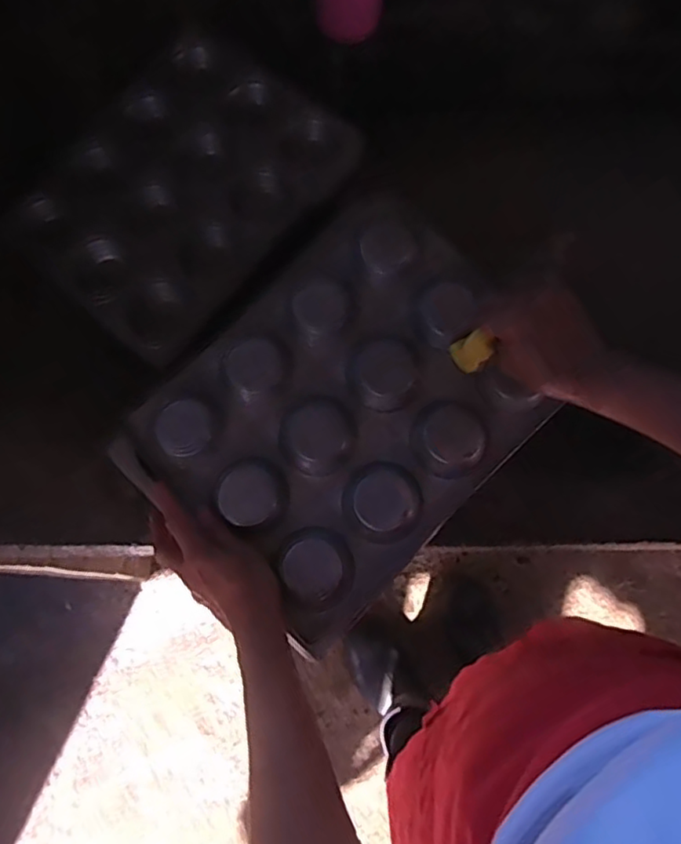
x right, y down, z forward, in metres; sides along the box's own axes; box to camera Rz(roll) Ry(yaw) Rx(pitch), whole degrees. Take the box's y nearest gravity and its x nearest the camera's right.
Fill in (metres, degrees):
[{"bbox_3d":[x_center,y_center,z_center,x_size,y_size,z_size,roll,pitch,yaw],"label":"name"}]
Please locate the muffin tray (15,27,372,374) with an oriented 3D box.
[{"bbox_3d":[-0.159,-0.241,0.641,0.238,0.026,0.313,37,80,9],"label":"muffin tray"}]

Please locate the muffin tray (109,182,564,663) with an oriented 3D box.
[{"bbox_3d":[0.007,-0.014,0.522,0.246,0.033,0.317,43,81,10],"label":"muffin tray"}]

